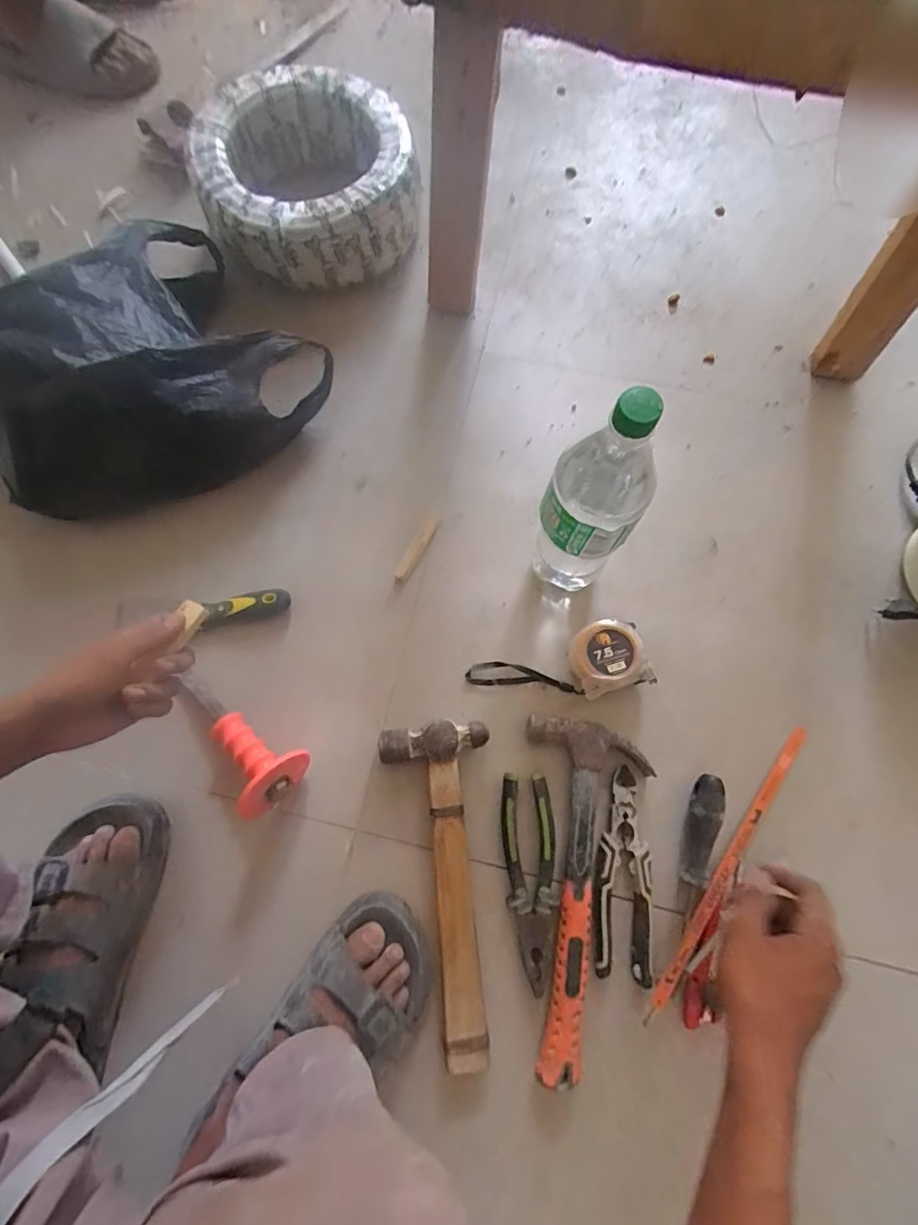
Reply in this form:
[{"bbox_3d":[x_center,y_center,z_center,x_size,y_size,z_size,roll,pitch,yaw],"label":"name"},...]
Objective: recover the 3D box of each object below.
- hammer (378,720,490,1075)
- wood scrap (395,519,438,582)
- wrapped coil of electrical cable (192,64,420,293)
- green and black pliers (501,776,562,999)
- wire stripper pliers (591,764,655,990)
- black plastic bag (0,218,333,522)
[{"bbox_3d":[-0.001,0.255,0.484,0.108,0.034,0.299,-11,75,-2],"label":"hammer"},{"bbox_3d":[-0.047,-0.076,0.584,0.015,0.016,0.089,28,77,8],"label":"wood scrap"},{"bbox_3d":[-0.204,-0.579,0.682,0.278,0.101,0.285,-20,75,-4],"label":"wrapped coil of electrical cable"},{"bbox_3d":[0.069,0.256,0.489,0.051,0.021,0.186,-1,75,1],"label":"green and black pliers"},{"bbox_3d":[0.155,0.251,0.489,0.057,0.011,0.183,0,75,2],"label":"wire stripper pliers"},{"bbox_3d":[-0.382,-0.280,0.598,0.368,0.171,0.313,-39,77,-9],"label":"black plastic bag"}]

